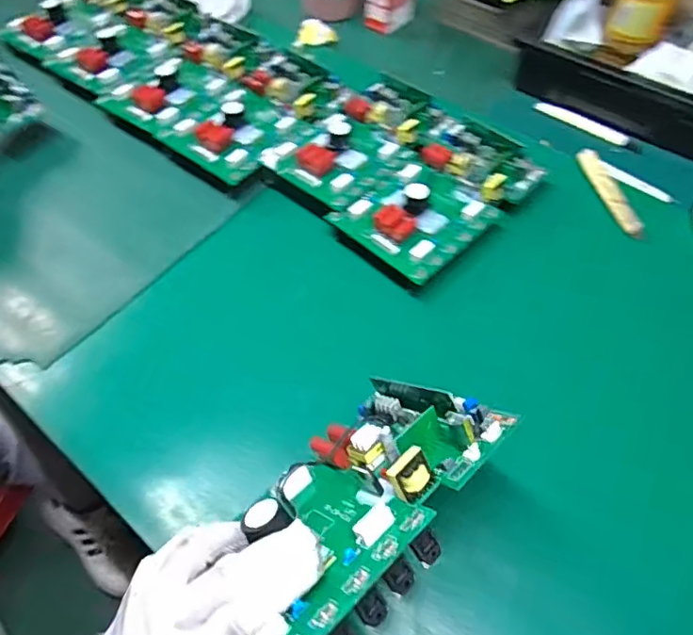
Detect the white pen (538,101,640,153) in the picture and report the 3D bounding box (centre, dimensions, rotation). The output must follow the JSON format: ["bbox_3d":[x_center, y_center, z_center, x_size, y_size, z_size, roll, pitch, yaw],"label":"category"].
[{"bbox_3d":[0.308,-0.247,0.693,0.143,0.009,0.015,33,61,22],"label":"white pen"}]

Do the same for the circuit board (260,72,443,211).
[{"bbox_3d":[0.020,-0.221,0.615,0.128,0.037,0.229,31,60,21],"label":"circuit board"}]

